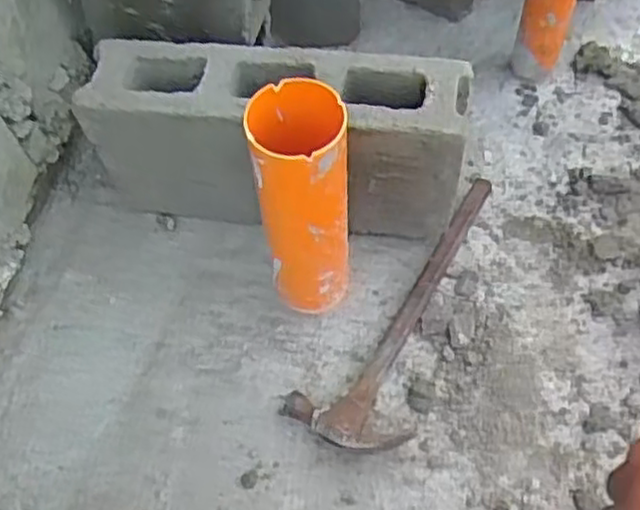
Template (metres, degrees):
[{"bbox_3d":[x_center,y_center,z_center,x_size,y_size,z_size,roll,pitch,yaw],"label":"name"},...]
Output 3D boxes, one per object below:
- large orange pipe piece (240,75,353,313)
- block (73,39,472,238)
[{"bbox_3d":[-0.013,-0.037,0.716,0.088,0.292,0.084,-4,60,-1],"label":"large orange pipe piece"},{"bbox_3d":[-0.047,-0.124,0.808,0.394,0.209,0.099,7,61,6],"label":"block"}]

